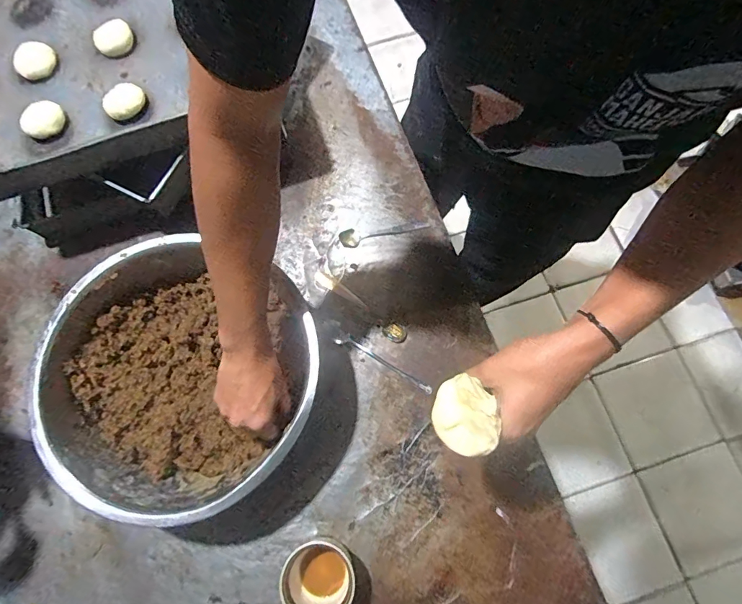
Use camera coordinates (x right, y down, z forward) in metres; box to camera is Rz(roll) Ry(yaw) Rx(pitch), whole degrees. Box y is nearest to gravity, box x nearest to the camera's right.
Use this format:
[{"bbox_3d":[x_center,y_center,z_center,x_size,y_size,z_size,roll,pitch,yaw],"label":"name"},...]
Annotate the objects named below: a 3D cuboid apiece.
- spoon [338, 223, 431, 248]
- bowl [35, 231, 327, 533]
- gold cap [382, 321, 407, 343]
[{"bbox_3d":[0.022,-0.119,0.694,0.149,0.023,0.024,-16,75,-3],"label":"spoon"},{"bbox_3d":[-0.253,0.106,0.570,0.338,0.105,0.305,35,78,10],"label":"bowl"},{"bbox_3d":[0.037,0.046,0.653,0.038,0.004,0.030,28,77,9],"label":"gold cap"}]

